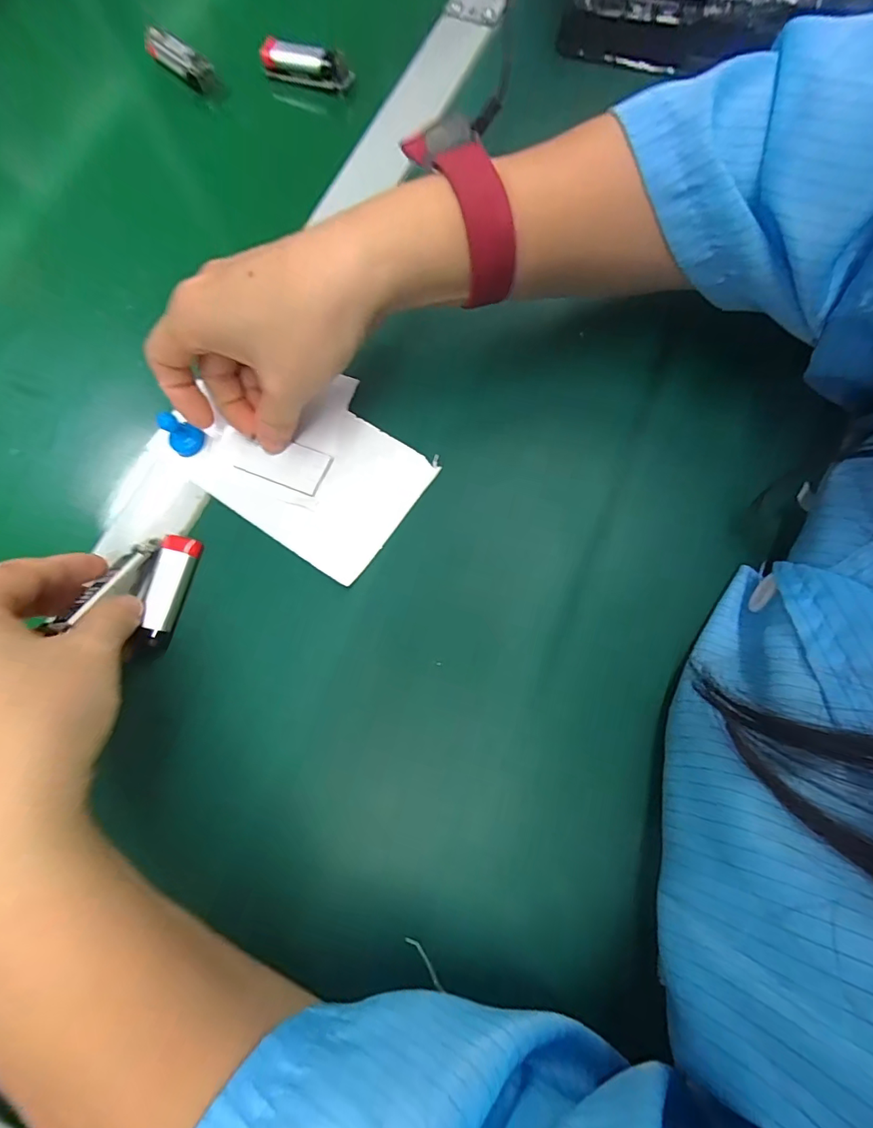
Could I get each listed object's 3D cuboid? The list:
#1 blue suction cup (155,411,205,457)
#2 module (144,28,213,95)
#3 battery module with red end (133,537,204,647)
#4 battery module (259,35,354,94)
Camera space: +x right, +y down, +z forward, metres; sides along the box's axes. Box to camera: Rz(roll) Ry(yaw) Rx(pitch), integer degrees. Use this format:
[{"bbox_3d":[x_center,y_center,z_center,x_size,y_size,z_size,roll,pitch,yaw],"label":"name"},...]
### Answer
[{"bbox_3d":[-0.137,-0.069,0.253,0.015,0.021,0.014,-1,75,2],"label":"blue suction cup"},{"bbox_3d":[-0.189,-0.370,0.347,0.055,0.020,0.017,39,79,11],"label":"module"},{"bbox_3d":[-0.133,0.013,0.239,0.016,0.015,0.054,10,75,5],"label":"battery module with red end"},{"bbox_3d":[-0.093,-0.356,0.340,0.068,0.019,0.013,20,76,7],"label":"battery module"}]

